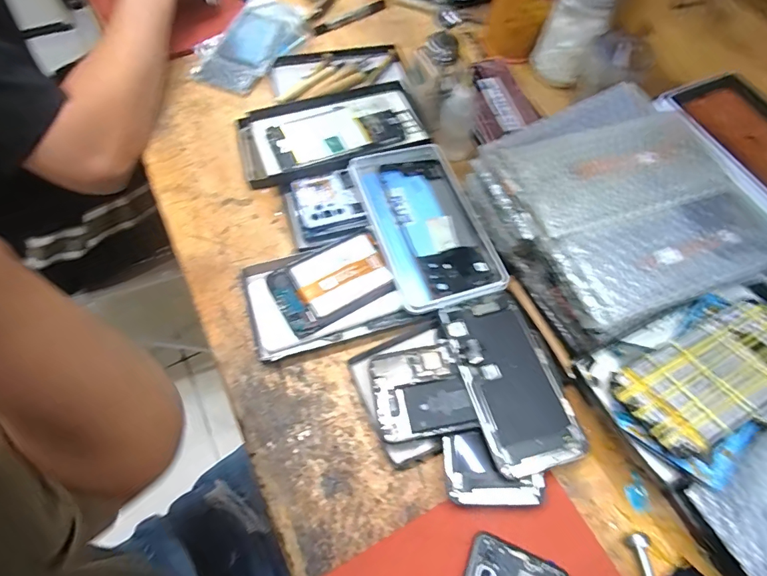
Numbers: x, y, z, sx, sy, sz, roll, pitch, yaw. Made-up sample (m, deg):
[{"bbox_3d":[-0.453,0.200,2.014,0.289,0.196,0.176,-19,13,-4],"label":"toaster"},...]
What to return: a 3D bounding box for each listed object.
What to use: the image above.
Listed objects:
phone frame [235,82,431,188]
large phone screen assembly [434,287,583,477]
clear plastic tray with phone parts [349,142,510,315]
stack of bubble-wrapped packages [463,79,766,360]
[{"bbox_3d":[-0.058,-0.182,0.497,0.208,0.014,0.110,-17,65,-12],"label":"phone frame"},{"bbox_3d":[0.106,0.074,0.360,0.073,0.015,0.148,-13,64,-10],"label":"large phone screen assembly"},{"bbox_3d":[0.042,-0.068,0.434,0.104,0.014,0.188,-17,65,-11],"label":"clear plastic tray with phone parts"},{"bbox_3d":[0.196,-0.067,0.383,0.175,0.094,0.202,-23,65,-9],"label":"stack of bubble-wrapped packages"}]

